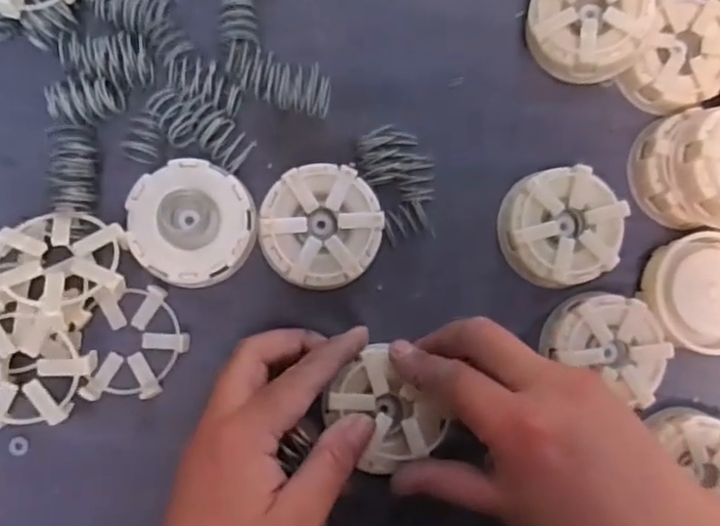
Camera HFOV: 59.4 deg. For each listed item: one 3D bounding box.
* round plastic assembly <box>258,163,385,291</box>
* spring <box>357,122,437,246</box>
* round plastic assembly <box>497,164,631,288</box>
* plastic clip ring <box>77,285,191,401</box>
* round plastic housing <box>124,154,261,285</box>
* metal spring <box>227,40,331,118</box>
[{"bbox_3d":[-0.021,-0.019,0.340,0.063,0.024,0.064,0,88,-7],"label":"round plastic assembly"},{"bbox_3d":[0.024,-0.045,0.349,0.037,0.018,0.060,-17,90,-8],"label":"spring"},{"bbox_3d":[0.112,-0.020,0.353,0.060,0.028,0.063,-6,89,-8],"label":"round plastic assembly"},{"bbox_3d":[-0.117,0.043,0.335,0.049,0.012,0.059,6,87,-7],"label":"plastic clip ring"},{"bbox_3d":[-0.088,-0.021,0.334,0.064,0.023,0.062,0,88,-7],"label":"round plastic housing"},{"bbox_3d":[-0.044,-0.099,0.346,0.056,0.018,0.024,19,85,-6],"label":"metal spring"}]

